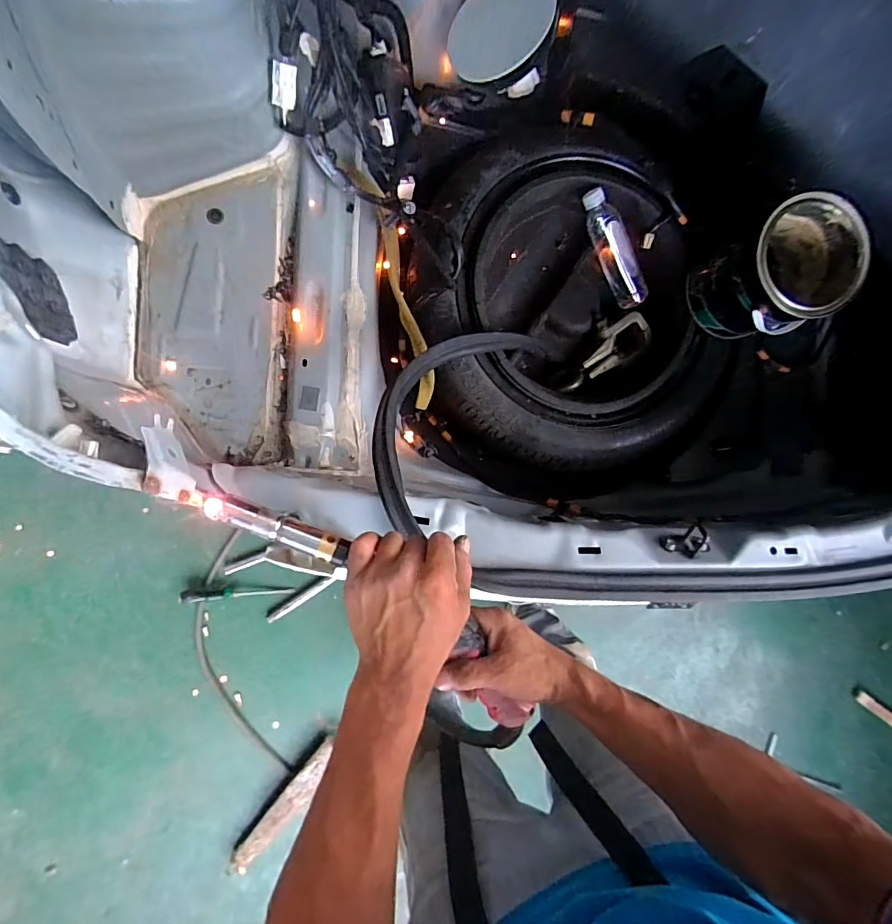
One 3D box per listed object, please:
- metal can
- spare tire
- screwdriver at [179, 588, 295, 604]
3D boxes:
[{"bbox_3d":[0.496,-0.283,0.697,0.177,0.178,0.164,-17,93,-8],"label":"metal can"},{"bbox_3d":[0.207,-0.273,0.735,0.495,0.150,0.531,0,90,-9],"label":"spare tire"},{"bbox_3d":[-0.512,0.325,1.095,0.260,0.023,0.029,-1,90,-9],"label":"screwdriver"}]

